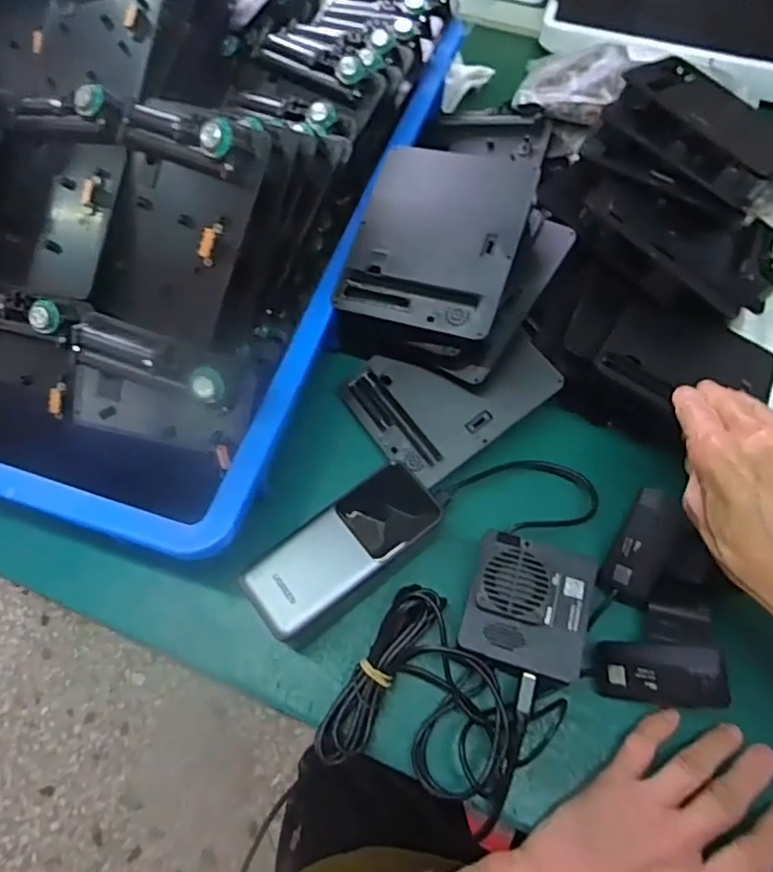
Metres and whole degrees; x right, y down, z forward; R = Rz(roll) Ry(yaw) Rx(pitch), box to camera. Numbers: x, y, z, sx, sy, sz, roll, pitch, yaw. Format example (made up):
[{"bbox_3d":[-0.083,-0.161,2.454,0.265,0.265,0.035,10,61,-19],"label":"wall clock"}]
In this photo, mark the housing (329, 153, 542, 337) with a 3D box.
[{"bbox_3d":[0.036,-0.138,0.406,0.109,0.013,0.141,15,74,15],"label":"housing"}]

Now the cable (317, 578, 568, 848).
[{"bbox_3d":[0.038,0.168,0.355,0.123,0.031,0.111,27,67,14],"label":"cable"}]

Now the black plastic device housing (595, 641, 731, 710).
[{"bbox_3d":[0.161,0.141,0.347,0.074,0.033,0.032,-18,53,43],"label":"black plastic device housing"}]

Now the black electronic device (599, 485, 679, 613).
[{"bbox_3d":[0.163,0.071,0.375,0.032,0.016,0.073,21,89,11],"label":"black electronic device"}]

